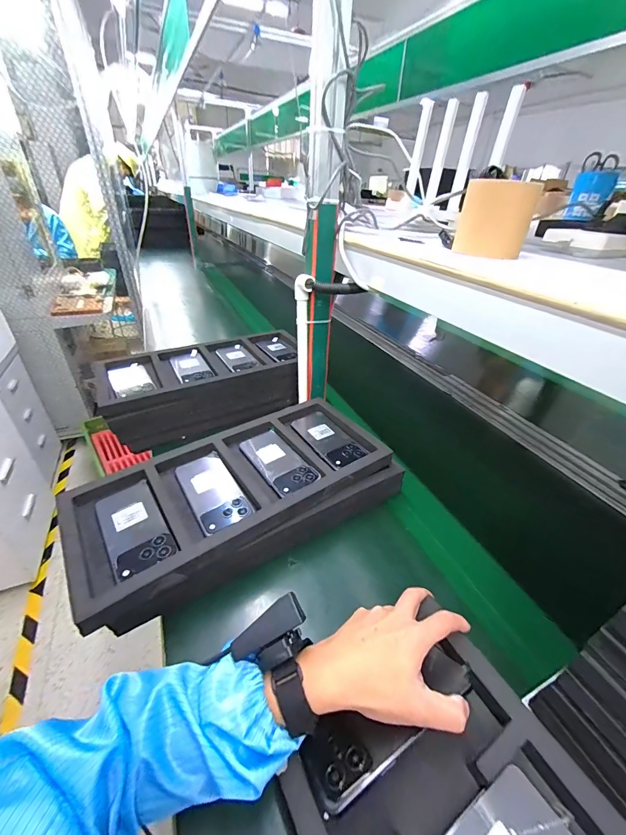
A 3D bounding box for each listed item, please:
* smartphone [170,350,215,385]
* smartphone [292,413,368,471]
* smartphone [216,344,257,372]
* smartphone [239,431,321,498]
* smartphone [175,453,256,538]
[{"bbox_3d":[-0.274,-0.114,0.737,0.067,0.006,0.144,-17,39,-25],"label":"smartphone"},{"bbox_3d":[0.026,0.037,0.599,0.073,0.006,0.156,-19,40,-28],"label":"smartphone"},{"bbox_3d":[-0.178,-0.141,0.777,0.067,0.006,0.131,-18,39,-26],"label":"smartphone"},{"bbox_3d":[-0.057,0.072,0.545,0.075,0.007,0.147,-22,41,-31],"label":"smartphone"},{"bbox_3d":[-0.147,0.109,0.488,0.071,0.011,0.152,-20,40,-29],"label":"smartphone"}]

